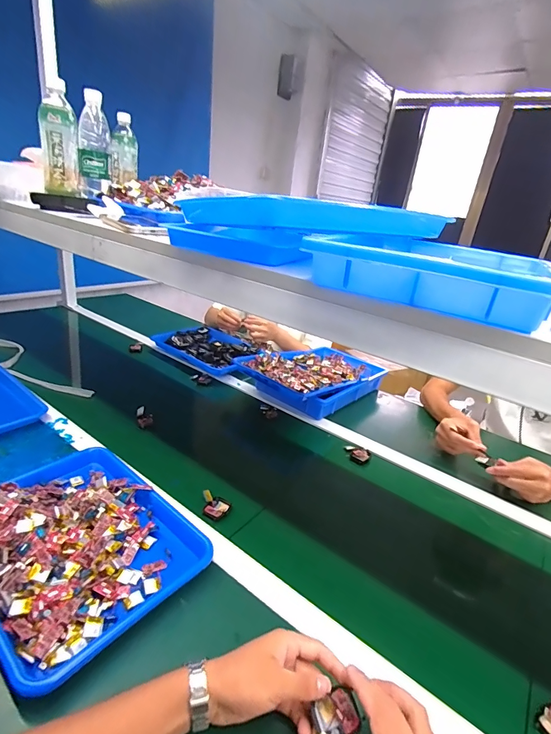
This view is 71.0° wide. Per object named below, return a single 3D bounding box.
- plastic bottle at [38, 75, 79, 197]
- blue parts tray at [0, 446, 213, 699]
[{"bbox_3d":[-0.394,-0.403,0.704,0.060,0.159,0.052,-4,26,-25],"label":"plastic bottle"},{"bbox_3d":[-0.281,0.237,0.547,0.329,0.042,0.250,24,28,33],"label":"blue parts tray"}]

